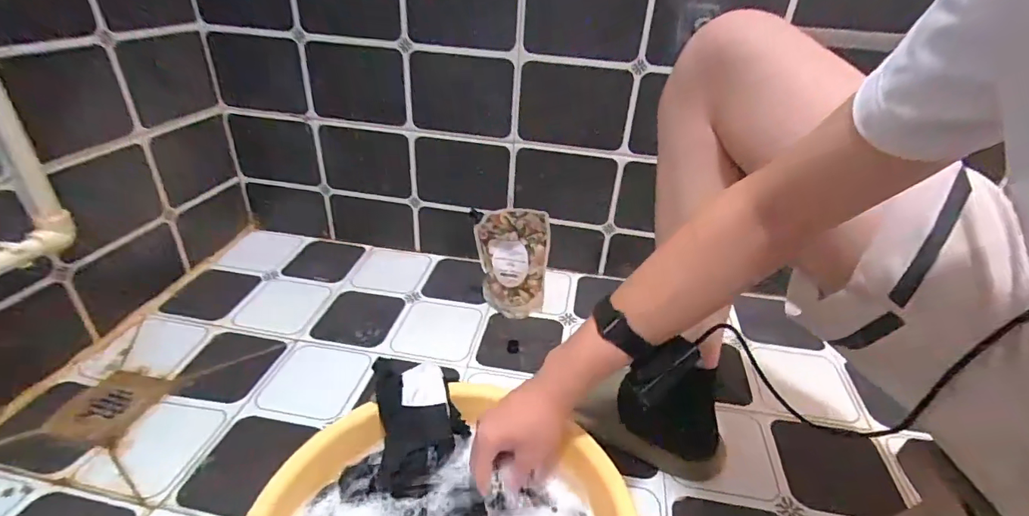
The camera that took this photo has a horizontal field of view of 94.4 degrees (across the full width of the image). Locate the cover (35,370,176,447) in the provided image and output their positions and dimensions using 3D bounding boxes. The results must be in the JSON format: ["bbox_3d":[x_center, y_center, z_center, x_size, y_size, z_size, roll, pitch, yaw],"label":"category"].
[{"bbox_3d":[-0.590,0.215,0.700,0.119,0.013,0.121,9,33,11],"label":"cover"}]

